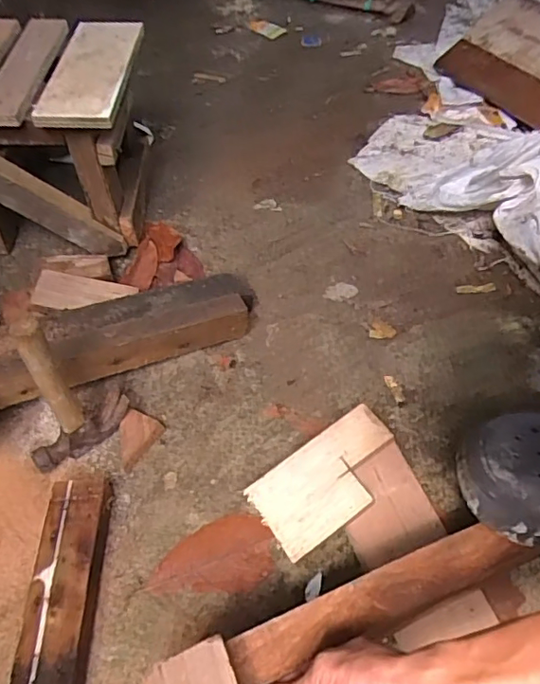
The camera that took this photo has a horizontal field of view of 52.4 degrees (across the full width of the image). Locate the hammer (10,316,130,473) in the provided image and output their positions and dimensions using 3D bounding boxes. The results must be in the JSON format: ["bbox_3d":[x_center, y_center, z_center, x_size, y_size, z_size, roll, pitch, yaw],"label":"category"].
[{"bbox_3d":[-0.237,0.056,0.614,0.126,0.218,0.049,-33,59,-21],"label":"hammer"}]

